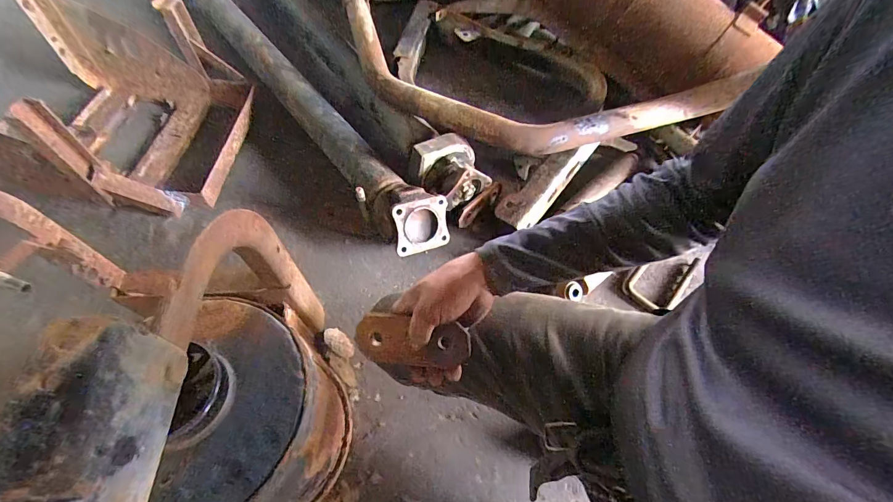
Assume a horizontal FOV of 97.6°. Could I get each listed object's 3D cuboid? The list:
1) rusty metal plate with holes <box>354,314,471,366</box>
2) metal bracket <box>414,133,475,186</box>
[{"bbox_3d":[-0.044,0.107,0.464,0.145,0.015,0.062,-2,99,18],"label":"rusty metal plate with holes"},{"bbox_3d":[0.003,-0.198,0.819,0.136,0.069,0.072,-13,59,-12],"label":"metal bracket"}]

